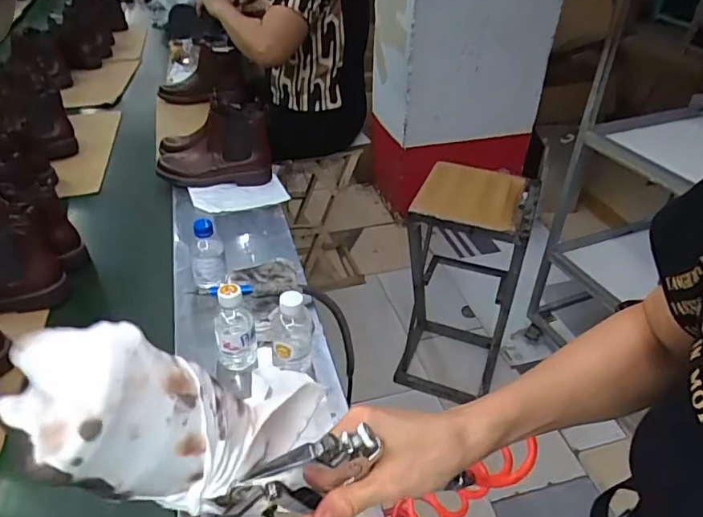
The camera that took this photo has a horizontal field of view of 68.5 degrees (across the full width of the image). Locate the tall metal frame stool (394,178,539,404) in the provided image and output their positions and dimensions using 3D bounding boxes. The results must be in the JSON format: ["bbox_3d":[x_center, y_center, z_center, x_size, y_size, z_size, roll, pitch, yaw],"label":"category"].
[{"bbox_3d":[0.347,0.100,1.645,0.316,0.718,0.374,12,38,15],"label":"tall metal frame stool"}]

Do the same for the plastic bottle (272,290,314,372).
[{"bbox_3d":[-0.086,0.102,0.750,0.061,0.133,0.073,-3,37,-6],"label":"plastic bottle"}]

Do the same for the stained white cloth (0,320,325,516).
[{"bbox_3d":[-0.100,0.100,0.315,0.188,0.070,0.068,30,16,-41],"label":"stained white cloth"}]

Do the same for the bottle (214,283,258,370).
[{"bbox_3d":[-0.174,0.102,0.767,0.059,0.145,0.050,-12,38,-17],"label":"bottle"}]

